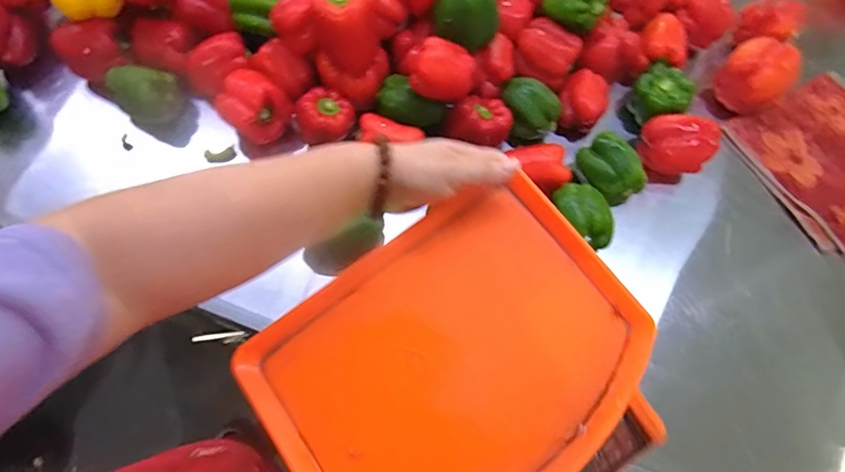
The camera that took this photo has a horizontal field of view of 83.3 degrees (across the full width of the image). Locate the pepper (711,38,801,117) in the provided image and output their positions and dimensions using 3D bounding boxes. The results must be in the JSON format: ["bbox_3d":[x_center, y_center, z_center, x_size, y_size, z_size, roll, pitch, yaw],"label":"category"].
[{"bbox_3d":[0.510,-0.246,0.730,0.104,0.089,0.097,-35,72,-18],"label":"pepper"}]

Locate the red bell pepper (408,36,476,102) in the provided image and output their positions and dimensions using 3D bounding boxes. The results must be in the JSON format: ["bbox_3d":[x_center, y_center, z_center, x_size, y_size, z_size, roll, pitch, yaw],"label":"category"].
[{"bbox_3d":[0.028,-0.220,0.635,0.081,0.068,0.067,13,65,2],"label":"red bell pepper"}]

